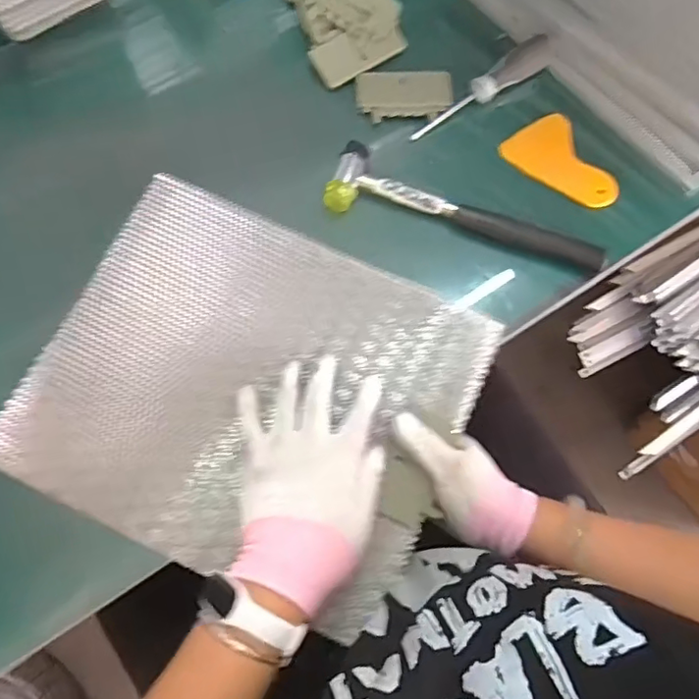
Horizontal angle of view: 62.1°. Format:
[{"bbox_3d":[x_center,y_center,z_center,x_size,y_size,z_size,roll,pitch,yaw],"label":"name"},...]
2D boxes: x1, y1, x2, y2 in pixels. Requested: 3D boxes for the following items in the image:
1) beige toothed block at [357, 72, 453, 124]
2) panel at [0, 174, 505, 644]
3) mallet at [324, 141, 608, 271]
[{"bbox_3d":[0.051,-0.237,0.537,0.085,0.010,0.052,0,73,0],"label":"beige toothed block"},{"bbox_3d":[-0.076,0.032,0.467,0.328,0.027,0.268,24,75,7],"label":"panel"},{"bbox_3d":[0.100,-0.113,0.501,0.238,0.023,0.058,21,74,6],"label":"mallet"}]

